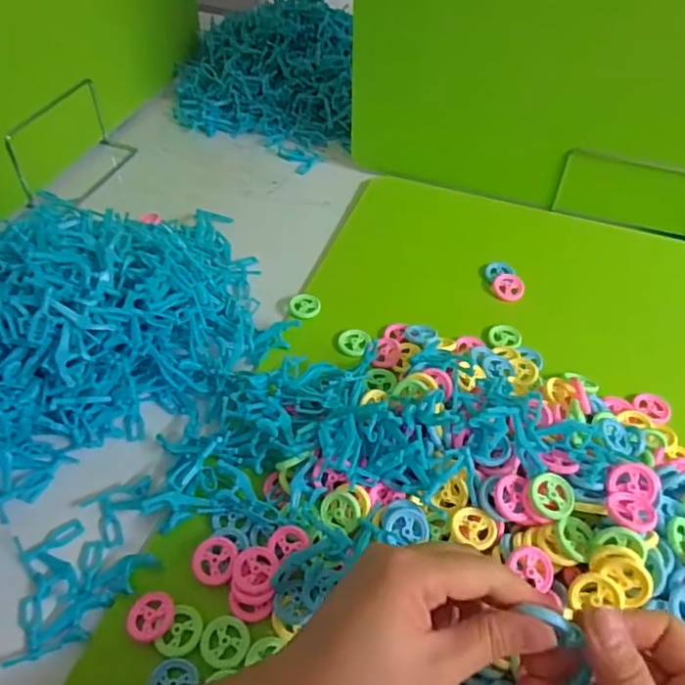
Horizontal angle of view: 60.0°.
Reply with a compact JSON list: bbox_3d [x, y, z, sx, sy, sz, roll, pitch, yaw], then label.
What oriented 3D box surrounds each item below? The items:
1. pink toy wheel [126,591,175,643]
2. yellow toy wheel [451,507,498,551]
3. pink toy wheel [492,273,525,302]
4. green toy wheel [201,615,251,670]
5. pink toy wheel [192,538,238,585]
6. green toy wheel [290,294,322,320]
[{"bbox_3d":[-0.123,0.175,0.380,0.029,0.005,0.032,-27,54,-21],"label":"pink toy wheel"},{"bbox_3d":[0.089,0.125,0.399,0.029,0.004,0.027,0,49,0],"label":"yellow toy wheel"},{"bbox_3d":[0.164,-0.054,0.587,0.030,0.004,0.031,0,72,-1],"label":"pink toy wheel"},{"bbox_3d":[-0.074,0.188,0.372,0.029,0.004,0.030,0,49,0],"label":"green toy wheel"},{"bbox_3d":[-0.087,0.148,0.401,0.029,0.006,0.030,0,49,0],"label":"pink toy wheel"},{"bbox_3d":[-0.036,-0.035,0.570,0.027,0.012,0.027,0,49,0],"label":"green toy wheel"}]

